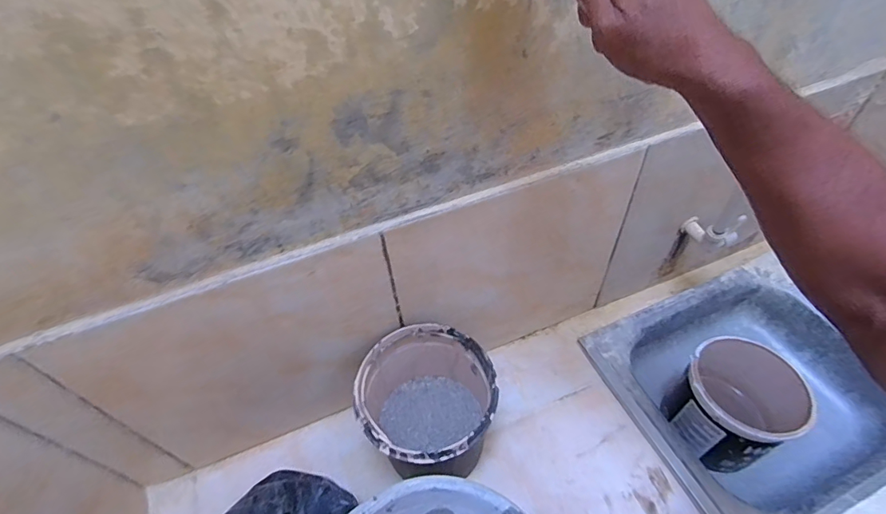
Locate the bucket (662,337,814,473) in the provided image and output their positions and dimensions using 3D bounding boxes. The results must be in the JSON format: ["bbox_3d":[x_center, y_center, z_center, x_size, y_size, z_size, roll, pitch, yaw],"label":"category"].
[{"bbox_3d":[0.501,0.266,0.795,0.196,0.171,0.170,-29,53,-20],"label":"bucket"}]

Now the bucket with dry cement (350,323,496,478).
[{"bbox_3d":[-0.022,0.233,0.681,0.185,0.181,0.191,-2,48,2],"label":"bucket with dry cement"}]

